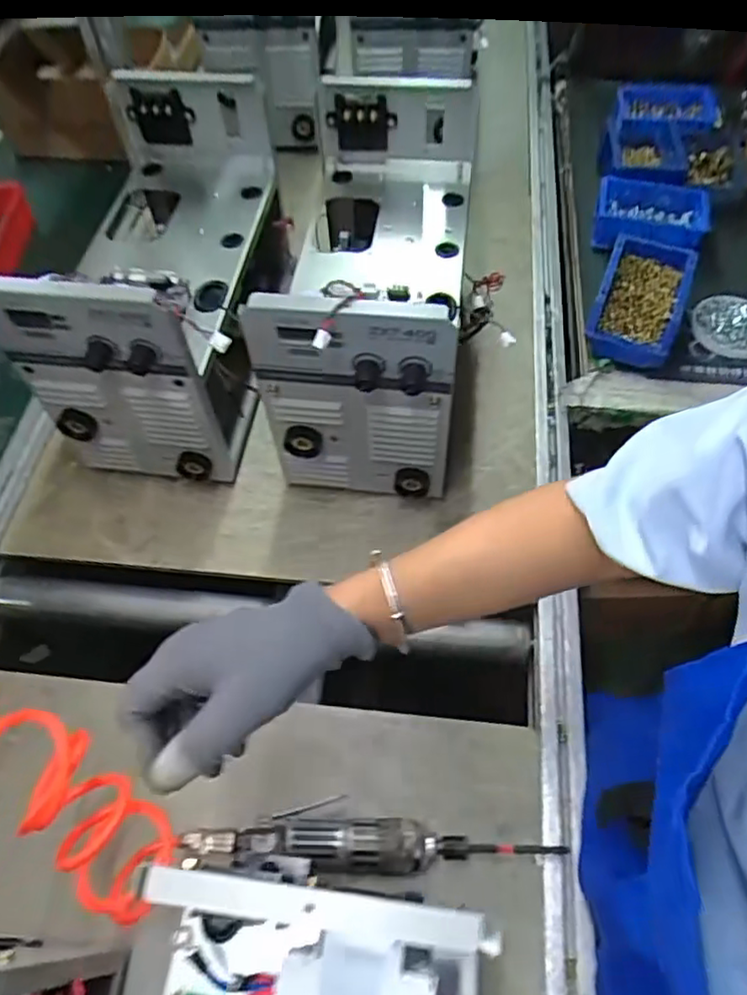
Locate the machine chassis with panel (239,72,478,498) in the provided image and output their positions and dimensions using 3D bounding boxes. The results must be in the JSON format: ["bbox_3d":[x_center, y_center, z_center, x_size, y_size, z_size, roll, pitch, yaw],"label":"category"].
[{"bbox_3d":[0.004,-0.251,0.744,0.198,0.253,0.442,3,58,4],"label":"machine chassis with panel"}]

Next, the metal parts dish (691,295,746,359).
[{"bbox_3d":[0.466,-0.222,0.850,0.098,0.019,0.095,-1,58,1],"label":"metal parts dish"}]

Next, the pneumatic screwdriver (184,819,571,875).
[{"bbox_3d":[-0.007,0.299,0.558,0.310,0.041,0.044,-1,58,1],"label":"pneumatic screwdriver"}]

